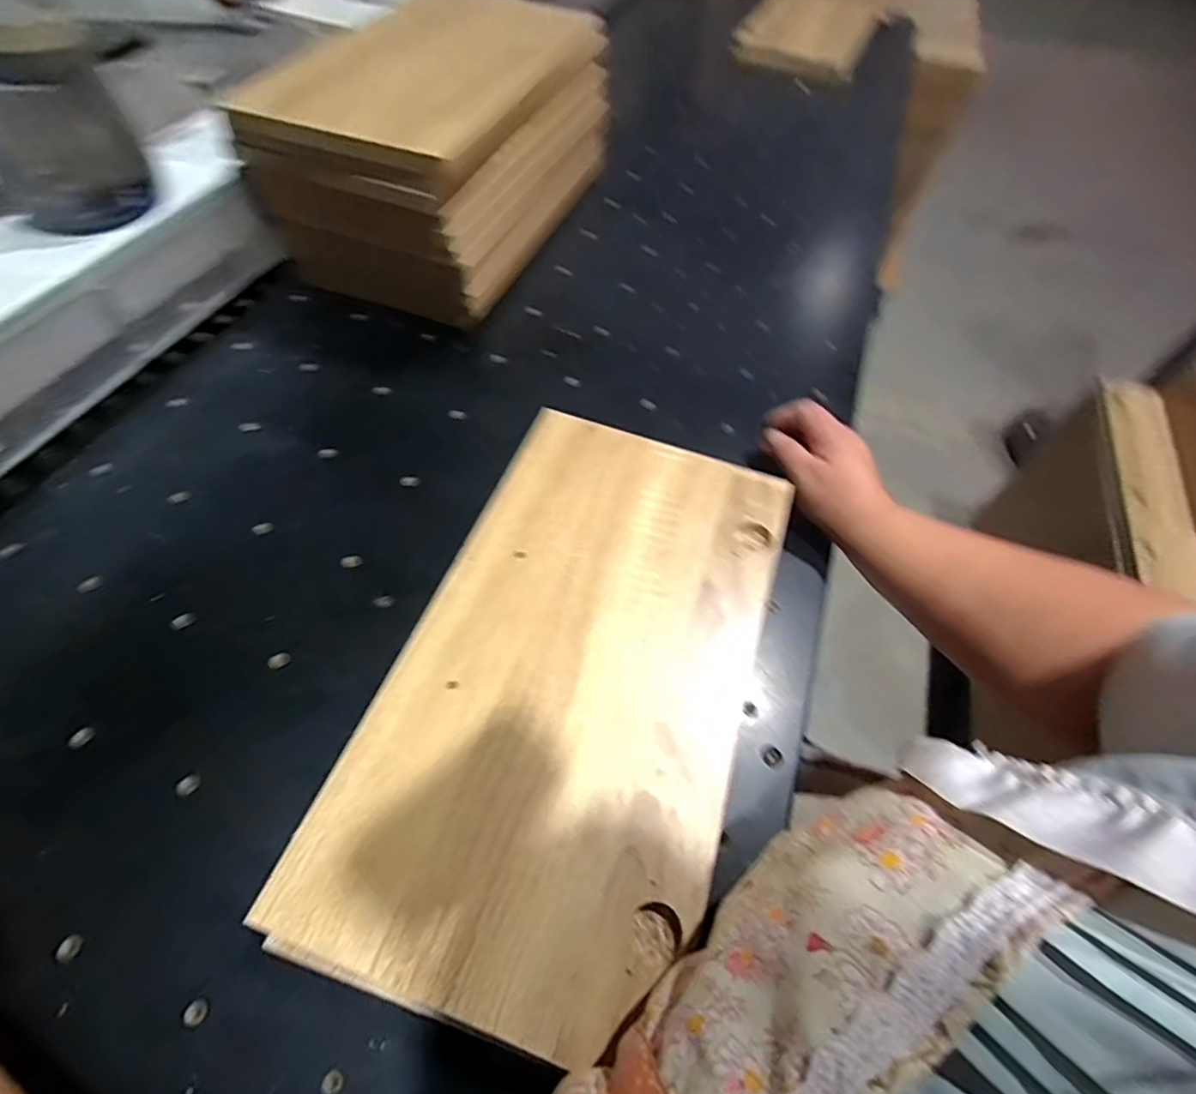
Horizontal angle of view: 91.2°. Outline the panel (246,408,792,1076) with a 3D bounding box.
[{"bbox_3d":[-0.008,0.067,0.353,0.201,0.010,0.354,18,58,7],"label":"panel"}]

